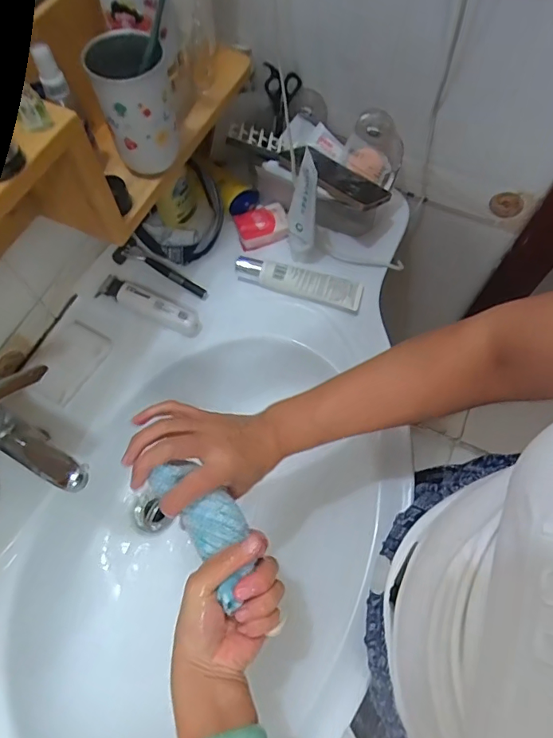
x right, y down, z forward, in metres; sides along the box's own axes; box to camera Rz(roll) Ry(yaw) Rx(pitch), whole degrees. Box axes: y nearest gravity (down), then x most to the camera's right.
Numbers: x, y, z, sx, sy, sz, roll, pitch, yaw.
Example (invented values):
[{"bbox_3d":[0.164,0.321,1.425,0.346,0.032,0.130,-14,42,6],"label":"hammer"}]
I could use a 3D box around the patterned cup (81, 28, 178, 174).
[{"bbox_3d":[-0.145,-0.276,0.493,0.076,0.114,0.085,-20,67,-9],"label":"patterned cup"}]

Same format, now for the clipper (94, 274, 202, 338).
[{"bbox_3d":[-0.173,-0.094,0.657,0.145,0.042,0.042,20,67,9],"label":"clipper"}]

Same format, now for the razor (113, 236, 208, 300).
[{"bbox_3d":[-0.162,-0.141,0.674,0.141,0.015,0.044,29,68,-4],"label":"razor"}]

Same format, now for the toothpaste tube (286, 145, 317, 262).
[{"bbox_3d":[0.034,-0.214,0.635,0.027,0.161,0.059,-8,65,-4],"label":"toothpaste tube"}]

